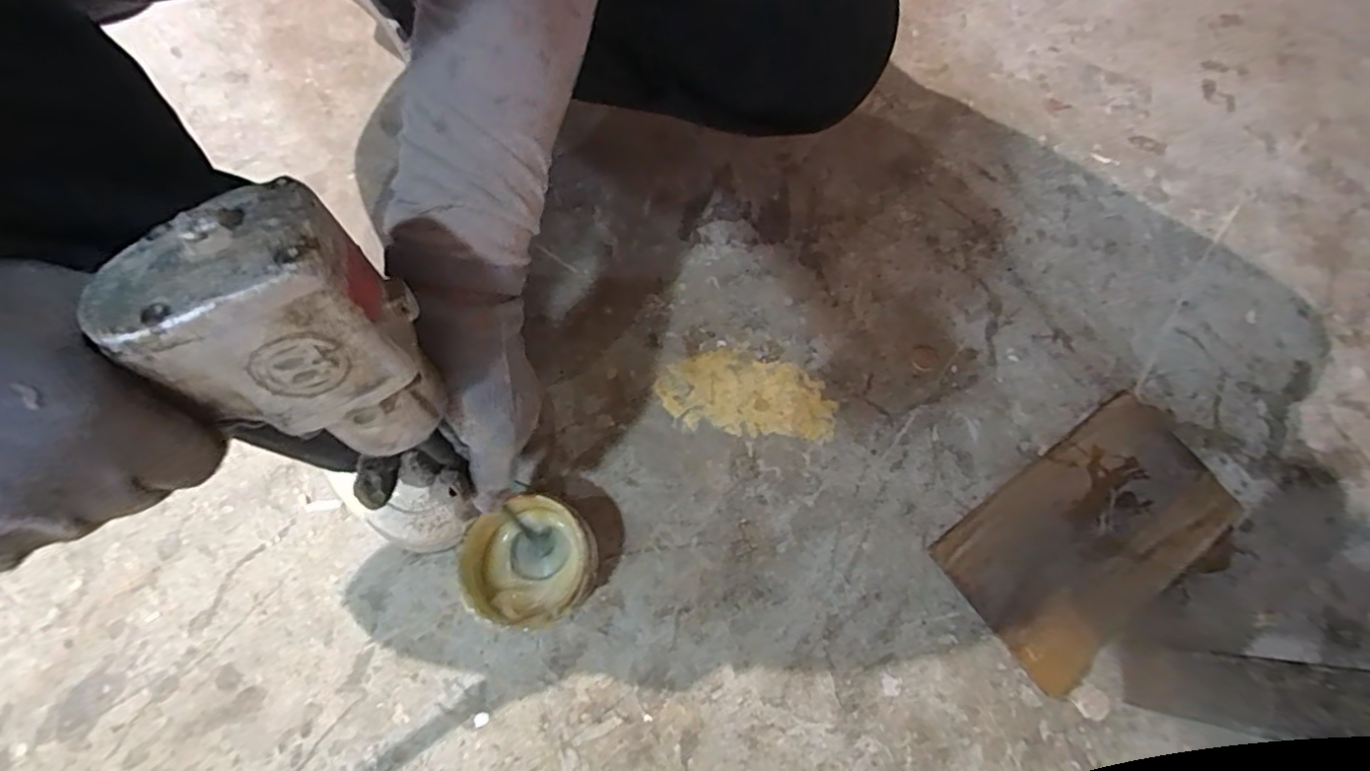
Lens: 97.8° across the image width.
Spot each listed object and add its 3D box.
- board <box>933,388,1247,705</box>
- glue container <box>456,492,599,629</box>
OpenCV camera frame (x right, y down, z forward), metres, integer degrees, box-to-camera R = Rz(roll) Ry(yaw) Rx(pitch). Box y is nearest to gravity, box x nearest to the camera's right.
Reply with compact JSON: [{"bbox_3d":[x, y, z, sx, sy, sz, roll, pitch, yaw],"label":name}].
[{"bbox_3d":[0.286,0.101,0.420,0.207,0.013,0.115,-35,75,-12],"label":"board"},{"bbox_3d":[-0.096,0.115,0.386,0.078,0.054,0.074,0,71,-1],"label":"glue container"}]

